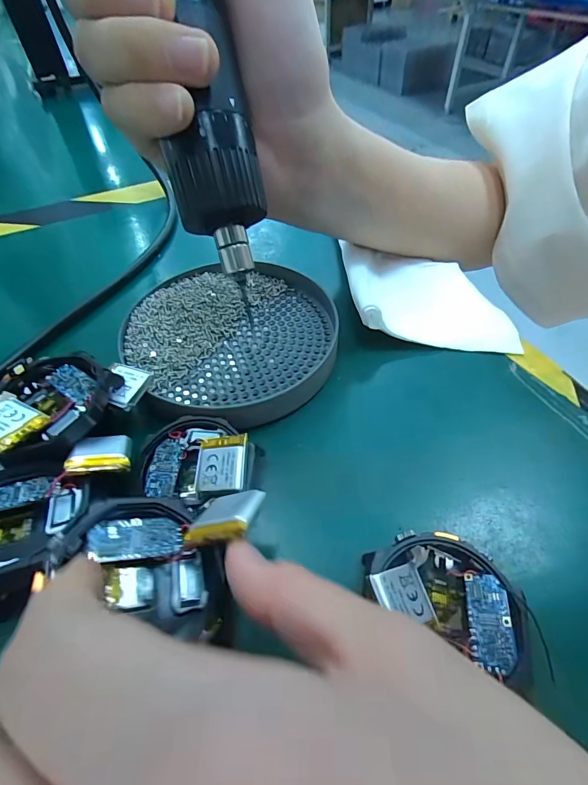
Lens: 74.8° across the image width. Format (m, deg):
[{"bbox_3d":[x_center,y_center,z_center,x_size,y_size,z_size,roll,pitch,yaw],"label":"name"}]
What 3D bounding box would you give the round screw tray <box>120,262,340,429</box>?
[{"bbox_3d":[-0.033,-0.033,0.210,0.110,0.013,0.113,-2,51,2],"label":"round screw tray"}]

